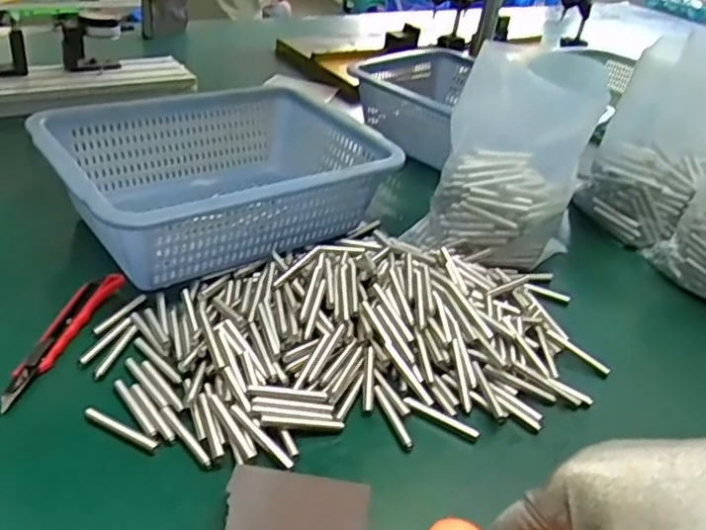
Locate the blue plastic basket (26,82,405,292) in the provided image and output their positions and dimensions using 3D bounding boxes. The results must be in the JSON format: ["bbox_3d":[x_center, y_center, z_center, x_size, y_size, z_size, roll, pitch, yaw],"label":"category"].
[{"bbox_3d":[-0.135,-0.081,0.649,0.297,0.111,0.221,-17,38,-33],"label":"blue plastic basket"}]

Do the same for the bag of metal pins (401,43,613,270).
[{"bbox_3d":[0.150,-0.112,0.634,0.138,0.166,0.117,12,32,9],"label":"bag of metal pins"}]

